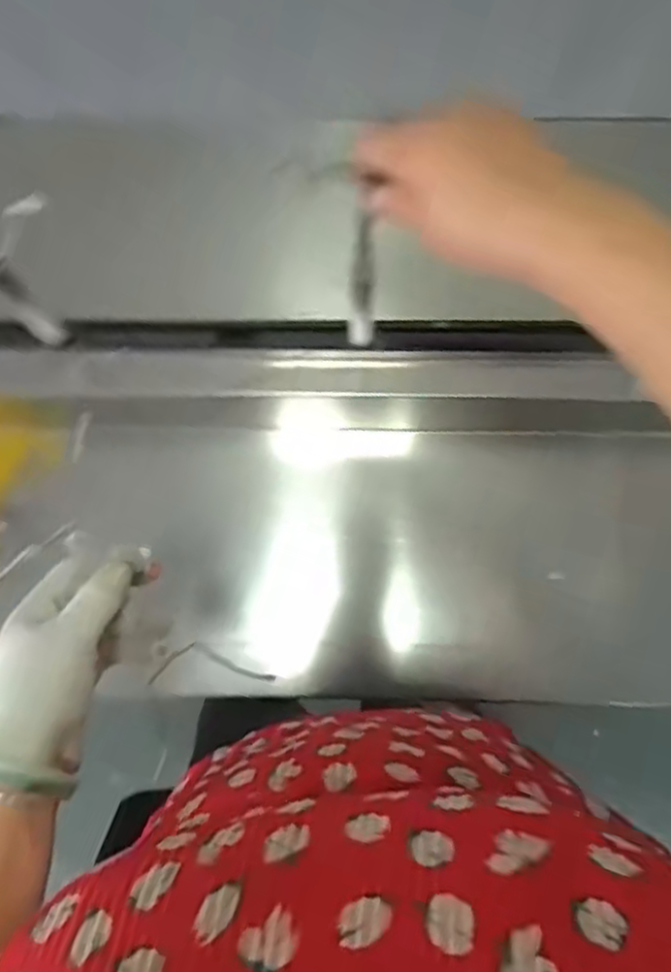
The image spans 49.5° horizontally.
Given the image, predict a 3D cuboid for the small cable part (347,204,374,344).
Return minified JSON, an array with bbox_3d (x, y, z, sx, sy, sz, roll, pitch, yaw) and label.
[{"bbox_3d":[0.020,-0.144,0.519,0.019,0.205,0.012,-8,79,0],"label":"small cable part"}]

